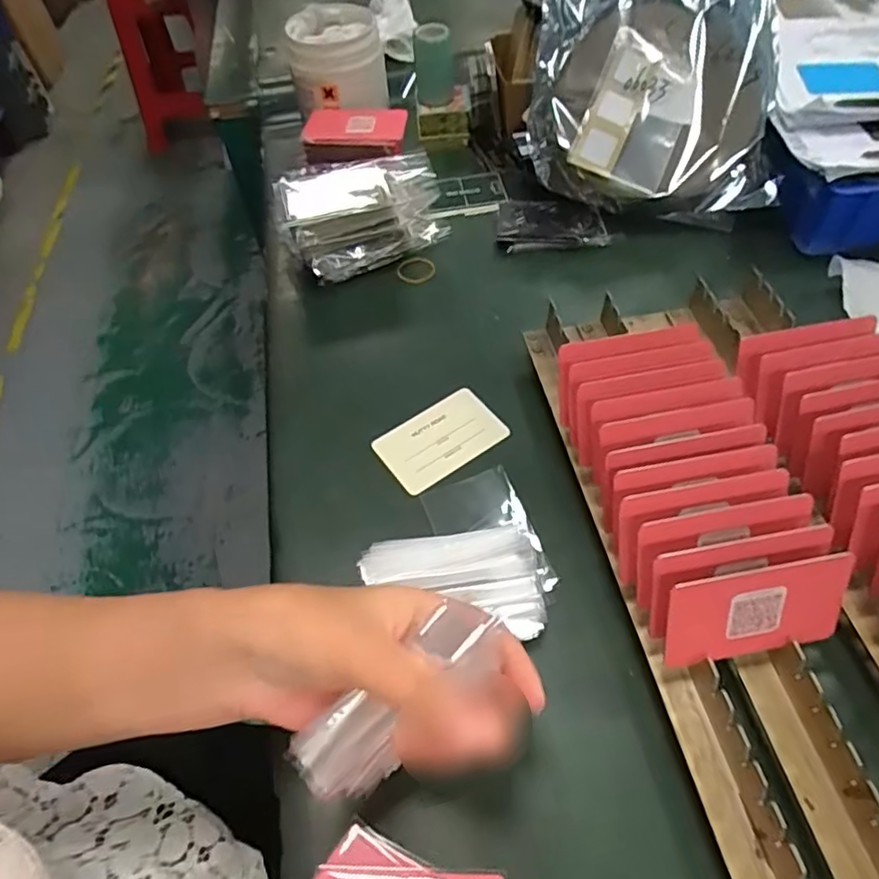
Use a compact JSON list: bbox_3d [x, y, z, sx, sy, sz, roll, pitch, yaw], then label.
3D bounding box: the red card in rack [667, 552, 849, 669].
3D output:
[{"bbox_3d":[0.145,0.080,0.276,0.083,0.052,0.004,-10,28,-3],"label":"red card in rack"}]

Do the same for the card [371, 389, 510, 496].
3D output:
[{"bbox_3d":[0.001,0.000,0.420,0.085,0.004,0.054,-30,61,-17],"label":"card"}]

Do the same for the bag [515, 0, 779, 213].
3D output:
[{"bbox_3d":[0.180,-0.337,0.520,0.200,0.050,0.262,-1,89,10],"label":"bag"}]

